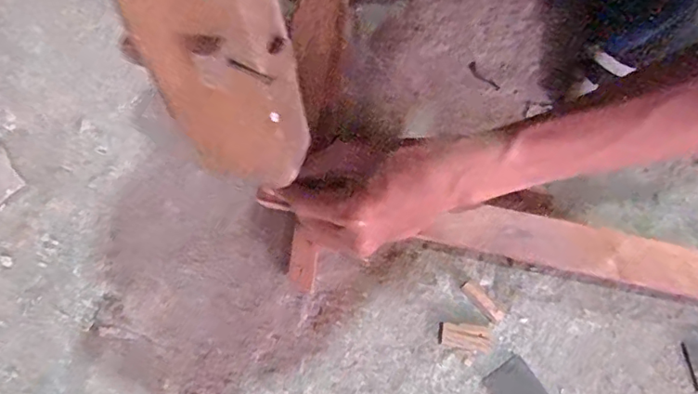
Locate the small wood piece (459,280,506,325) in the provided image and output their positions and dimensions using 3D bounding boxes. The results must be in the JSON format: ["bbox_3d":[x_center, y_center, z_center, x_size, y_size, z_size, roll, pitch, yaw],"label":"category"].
[{"bbox_3d":[0.105,0.082,0.425,0.012,0.007,0.039,-41,78,-10],"label":"small wood piece"}]

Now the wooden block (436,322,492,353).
[{"bbox_3d":[0.090,0.107,0.415,0.042,0.012,0.018,9,75,3],"label":"wooden block"}]

